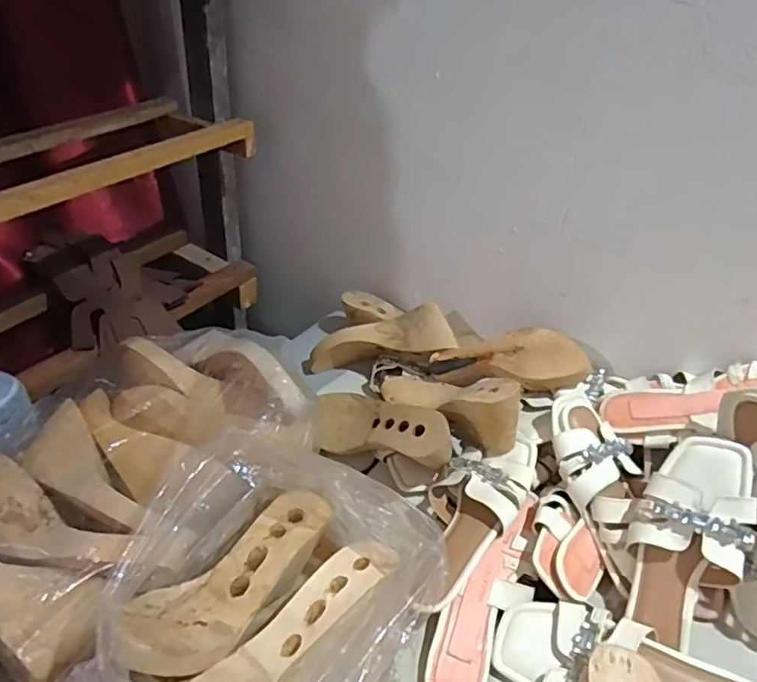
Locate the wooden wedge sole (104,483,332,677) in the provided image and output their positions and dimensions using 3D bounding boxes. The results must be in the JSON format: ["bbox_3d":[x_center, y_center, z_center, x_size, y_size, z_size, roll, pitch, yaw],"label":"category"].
[{"bbox_3d":[-0.128,0.212,0.511,0.076,0.086,0.235,24,28,24],"label":"wooden wedge sole"}]

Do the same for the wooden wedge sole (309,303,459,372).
[{"bbox_3d":[0.010,0.000,0.853,0.208,0.061,0.068,-12,33,18],"label":"wooden wedge sole"}]

